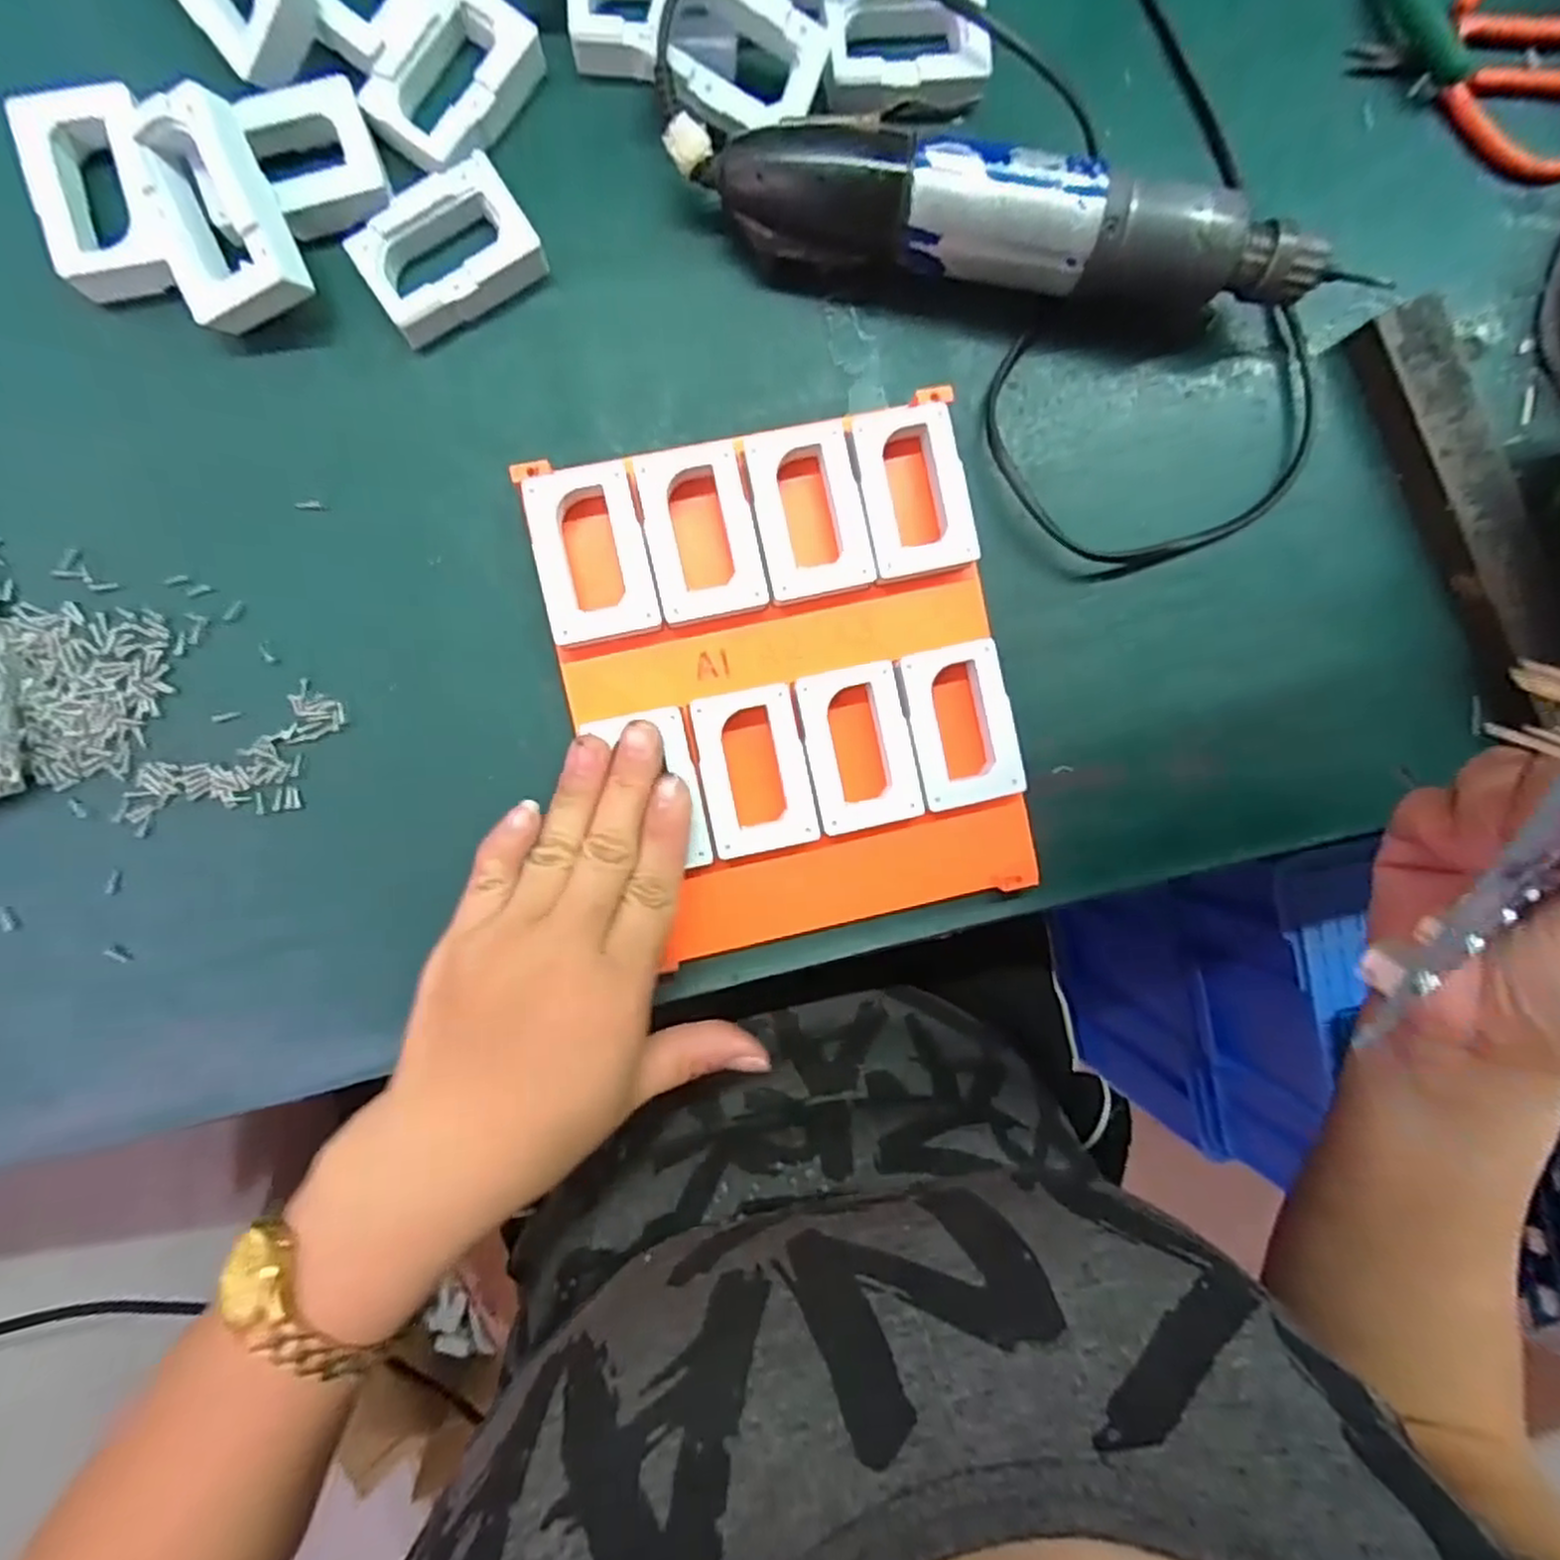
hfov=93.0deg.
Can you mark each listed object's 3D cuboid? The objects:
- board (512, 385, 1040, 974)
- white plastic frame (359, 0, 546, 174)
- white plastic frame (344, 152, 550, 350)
[{"bbox_3d":[0.004,-0.034,0.282,0.161,0.020,0.185,-10,93,-4],"label":"board"},{"bbox_3d":[-0.117,-0.250,0.266,0.038,0.015,0.061,35,89,-5],"label":"white plastic frame"},{"bbox_3d":[-0.120,-0.190,0.270,0.060,0.020,0.038,-36,94,-3],"label":"white plastic frame"}]

